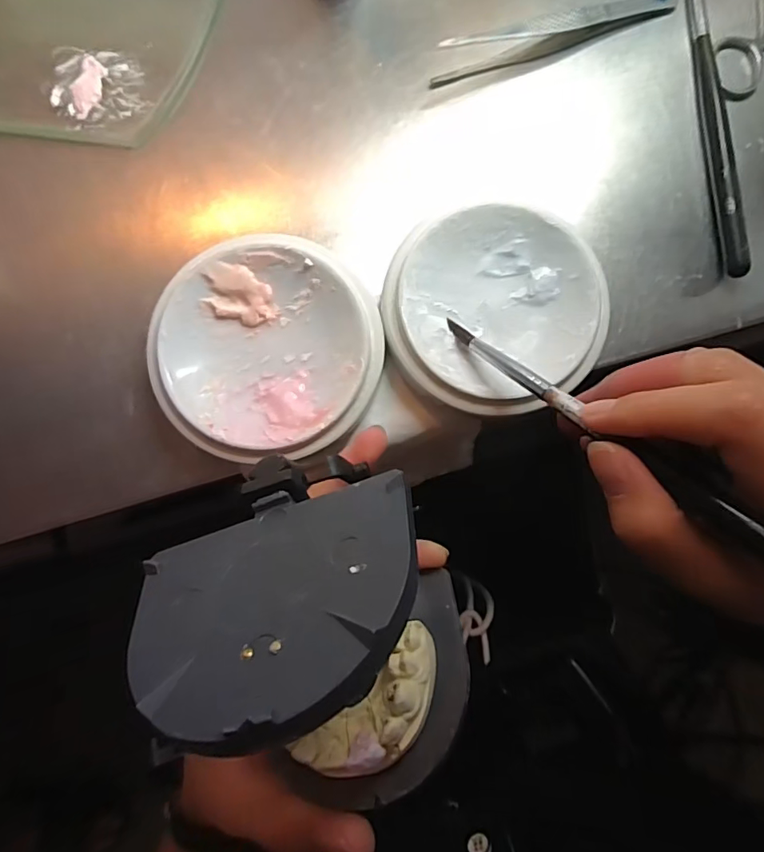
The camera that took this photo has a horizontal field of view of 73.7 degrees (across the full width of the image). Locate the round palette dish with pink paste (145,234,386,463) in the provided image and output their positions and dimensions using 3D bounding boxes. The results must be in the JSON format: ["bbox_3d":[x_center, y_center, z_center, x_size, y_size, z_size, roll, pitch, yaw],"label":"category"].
[{"bbox_3d":[-0.045,-0.030,0.210,0.088,0.024,0.085,0,85,-1],"label":"round palette dish with pink paste"}]

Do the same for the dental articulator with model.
[{"bbox_3d":[-0.014,0.060,0.133,0.073,0.063,0.080,-27,125,-6],"label":"dental articulator with model"}]

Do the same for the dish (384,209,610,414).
[{"bbox_3d":[0.046,-0.047,0.214,0.087,0.024,0.081,0,85,-1],"label":"dish"}]

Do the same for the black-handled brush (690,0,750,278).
[{"bbox_3d":[0.150,-0.146,0.231,0.008,0.010,0.160,-5,85,-1],"label":"black-handled brush"}]

